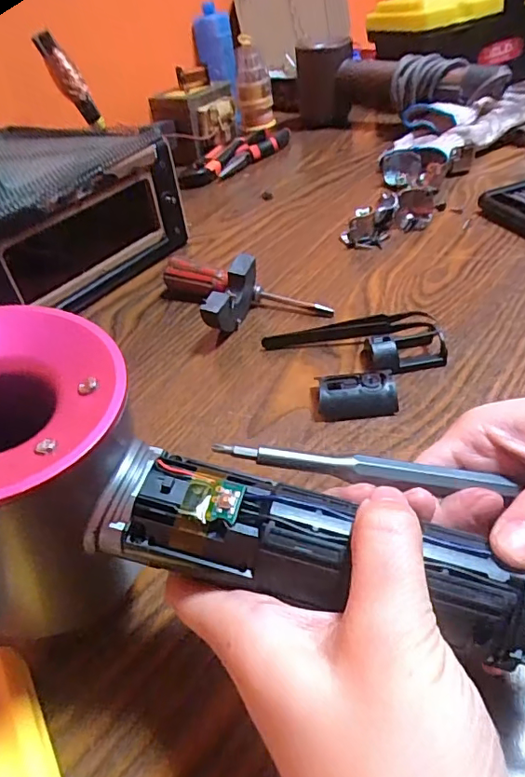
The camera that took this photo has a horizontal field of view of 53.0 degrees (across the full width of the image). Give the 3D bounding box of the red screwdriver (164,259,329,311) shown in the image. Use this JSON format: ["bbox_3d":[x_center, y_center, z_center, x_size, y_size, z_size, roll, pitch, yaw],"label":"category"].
[{"bbox_3d":[-0.018,-0.074,0.394,0.138,0.021,0.023,16,46,26],"label":"red screwdriver"}]

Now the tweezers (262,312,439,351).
[{"bbox_3d":[0.056,-0.038,0.347,0.111,0.013,0.012,-6,40,2],"label":"tweezers"}]

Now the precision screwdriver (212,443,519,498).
[{"bbox_3d":[0.034,0.028,0.184,0.101,0.005,0.007,8,41,-2],"label":"precision screwdriver"}]

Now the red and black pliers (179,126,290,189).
[{"bbox_3d":[-0.031,-0.290,0.652,0.037,0.027,0.202,28,51,35],"label":"red and black pliers"}]

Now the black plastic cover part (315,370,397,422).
[{"bbox_3d":[0.054,0.003,0.299,0.043,0.014,0.028,-5,40,3],"label":"black plastic cover part"}]

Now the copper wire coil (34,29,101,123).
[{"bbox_3d":[-0.203,-0.325,0.553,0.022,0.095,0.023,-12,53,17],"label":"copper wire coil"}]

